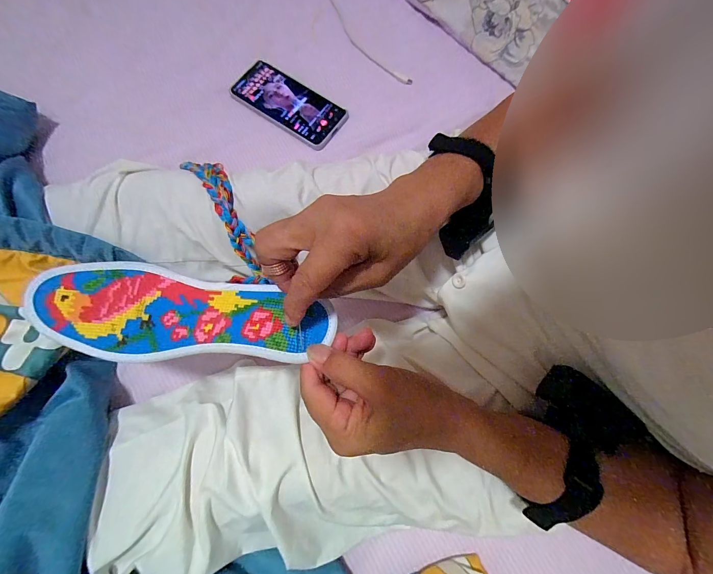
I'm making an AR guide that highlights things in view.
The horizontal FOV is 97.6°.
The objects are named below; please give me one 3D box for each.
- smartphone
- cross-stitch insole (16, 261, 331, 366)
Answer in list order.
[{"bbox_3d":[-0.098,-0.266,0.452,0.165,0.013,0.077,34,80,4],"label":"smartphone"},{"bbox_3d":[-0.136,0.022,0.241,0.234,0.016,0.069,5,72,6],"label":"cross-stitch insole"}]

